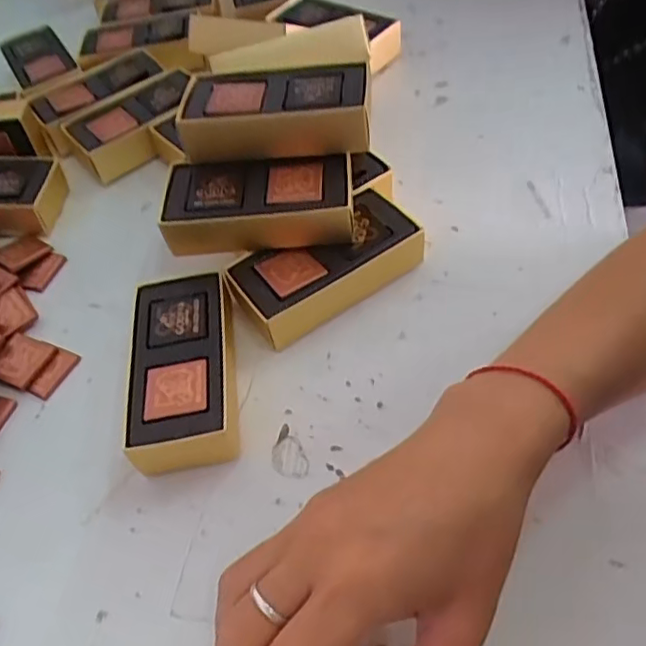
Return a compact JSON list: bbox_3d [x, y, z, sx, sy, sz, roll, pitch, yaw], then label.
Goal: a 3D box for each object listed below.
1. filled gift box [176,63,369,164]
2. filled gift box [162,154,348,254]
[{"bbox_3d":[-0.029,-0.132,0.381,0.112,0.032,0.058,-1,53,8],"label":"filled gift box"},{"bbox_3d":[-0.039,-0.075,0.380,0.112,0.033,0.052,-4,53,6],"label":"filled gift box"}]

